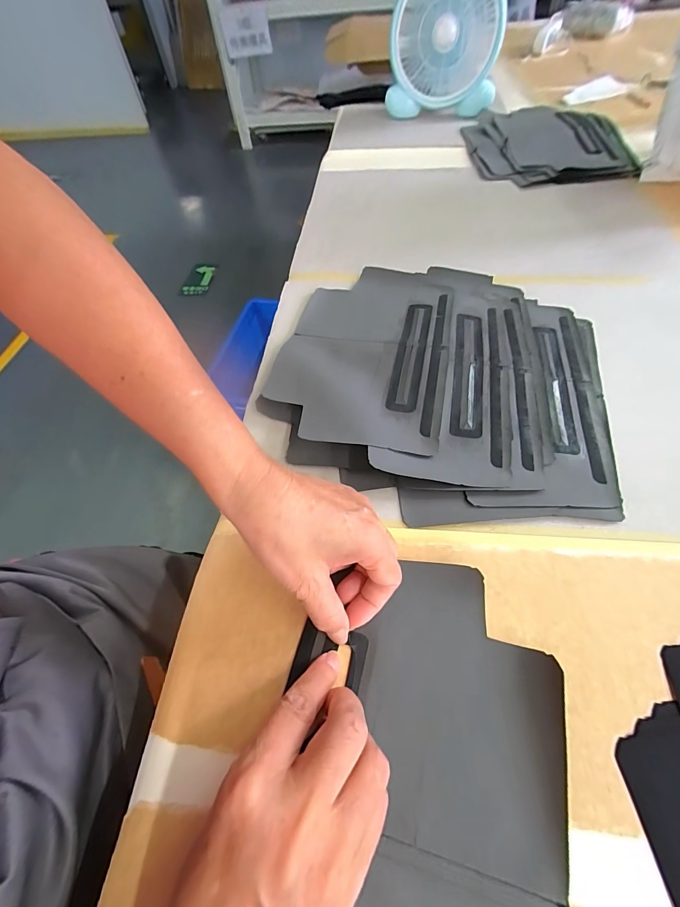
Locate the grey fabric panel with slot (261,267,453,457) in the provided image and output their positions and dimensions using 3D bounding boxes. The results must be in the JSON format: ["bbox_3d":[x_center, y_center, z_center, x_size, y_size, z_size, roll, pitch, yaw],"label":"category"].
[{"bbox_3d":[0.029,-0.121,0.404,0.168,0.019,0.283,10,57,9],"label":"grey fabric panel with slot"}]

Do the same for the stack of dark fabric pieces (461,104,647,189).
[{"bbox_3d":[0.369,-0.562,0.678,0.271,0.035,0.290,1,56,3],"label":"stack of dark fabric pieces"}]

